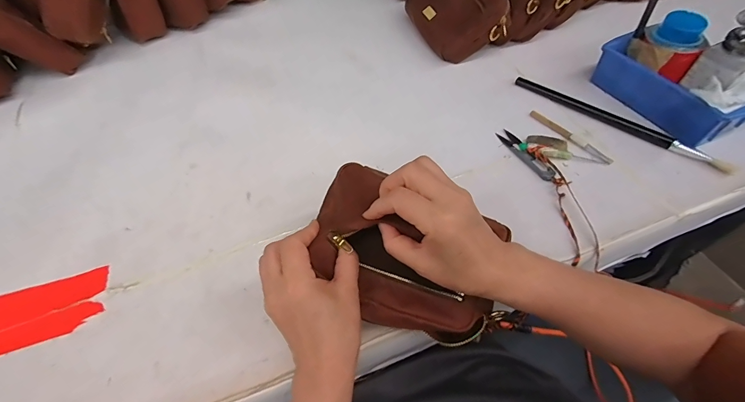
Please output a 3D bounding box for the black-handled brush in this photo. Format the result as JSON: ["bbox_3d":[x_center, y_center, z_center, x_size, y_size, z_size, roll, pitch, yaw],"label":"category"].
[{"bbox_3d":[0.344,-0.118,0.517,0.296,0.008,0.017,34,62,24],"label":"black-handled brush"}]

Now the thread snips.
[{"bbox_3d":[0.208,-0.066,0.490,0.022,0.011,0.101,-17,55,-9],"label":"thread snips"}]

